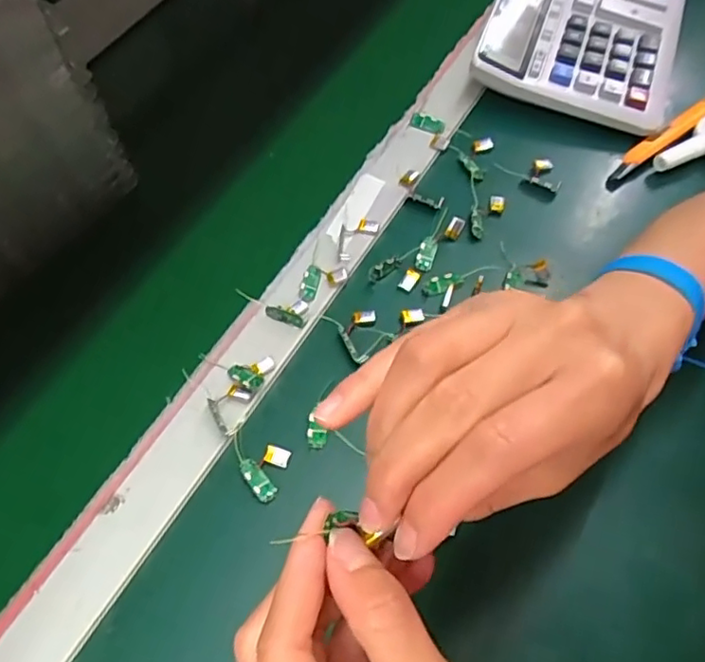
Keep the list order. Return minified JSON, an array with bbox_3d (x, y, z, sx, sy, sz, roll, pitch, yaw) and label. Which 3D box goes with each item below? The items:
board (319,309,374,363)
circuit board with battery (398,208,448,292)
[{"bbox_3d":[0.003,0.001,0.406,0.034,0.007,0.041,-19,62,-10],"label":"board"},{"bbox_3d":[0.054,-0.059,0.442,0.014,0.009,0.073,22,63,13],"label":"circuit board with battery"}]

